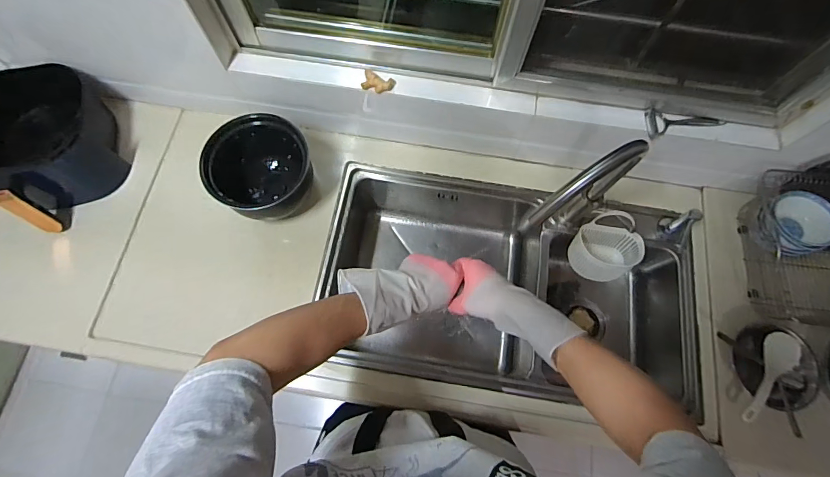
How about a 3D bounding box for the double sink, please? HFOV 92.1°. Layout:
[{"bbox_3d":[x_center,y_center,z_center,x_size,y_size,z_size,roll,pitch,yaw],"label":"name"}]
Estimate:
[{"bbox_3d":[0.200,0.122,0.934,0.793,0.231,0.447,10,72,2],"label":"double sink"}]

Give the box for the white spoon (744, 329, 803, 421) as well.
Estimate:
[{"bbox_3d":[0.667,0.262,0.750,0.199,0.030,0.063,-38,76,-25],"label":"white spoon"}]

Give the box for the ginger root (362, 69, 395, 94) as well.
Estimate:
[{"bbox_3d":[-0.072,-0.302,0.773,0.062,0.026,0.042,12,72,3],"label":"ginger root"}]

